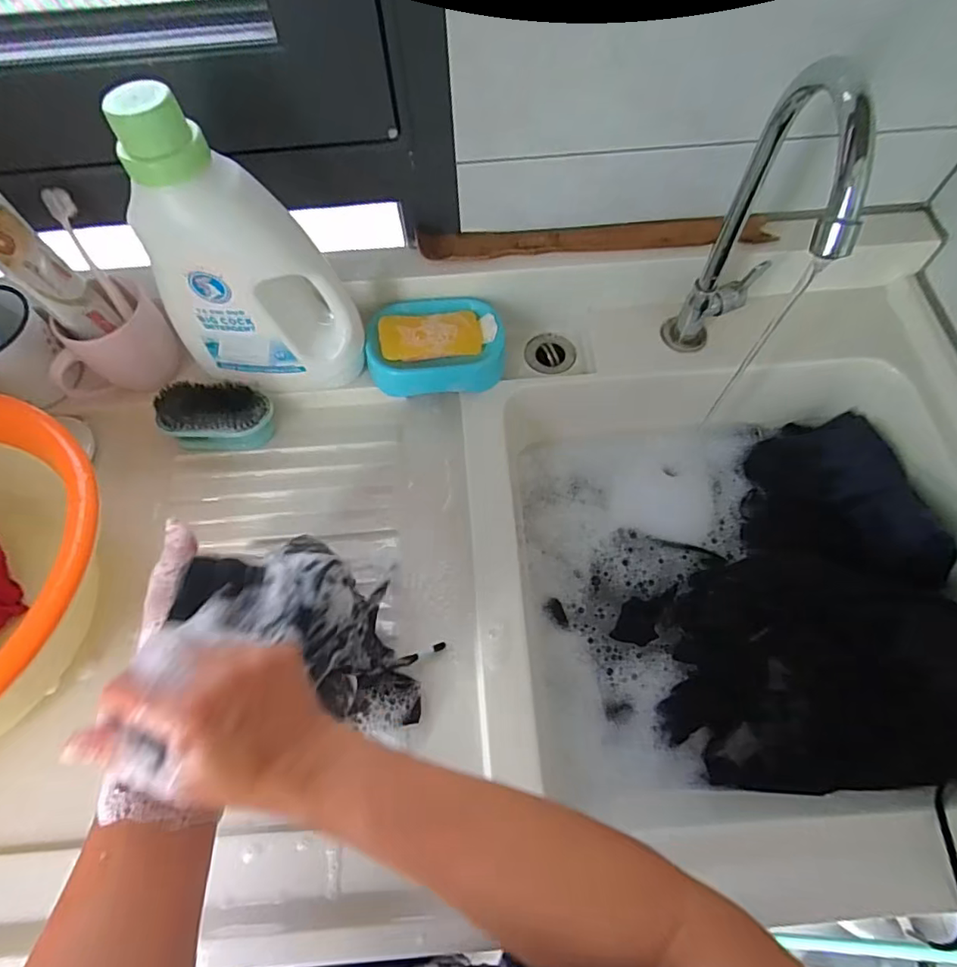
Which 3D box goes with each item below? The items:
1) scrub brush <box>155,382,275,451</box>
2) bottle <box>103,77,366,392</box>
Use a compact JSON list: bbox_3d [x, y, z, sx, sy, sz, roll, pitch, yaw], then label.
[{"bbox_3d":[-0.270,-0.070,0.575,0.109,0.057,0.060,-3,66,-1],"label":"scrub brush"},{"bbox_3d":[-0.200,-0.182,0.474,0.149,0.250,0.075,12,67,5],"label":"bottle"}]

